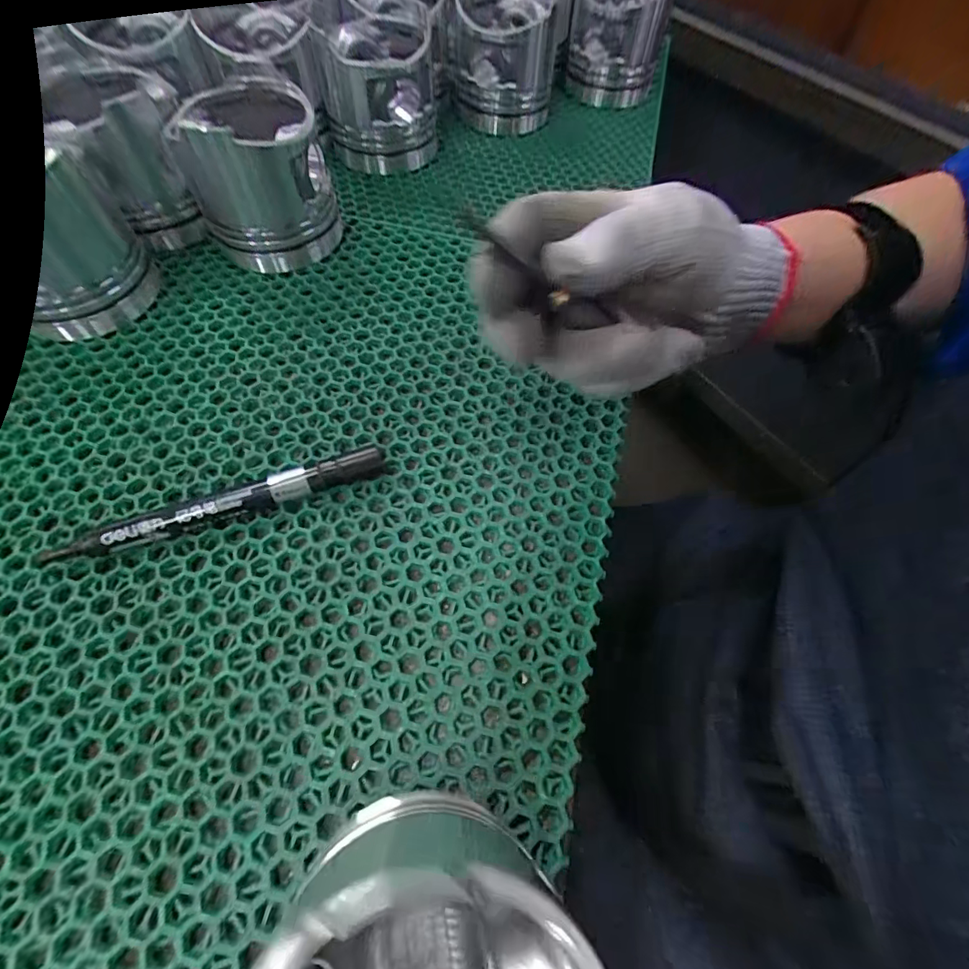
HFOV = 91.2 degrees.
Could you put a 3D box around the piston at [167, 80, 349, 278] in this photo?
[{"bbox_3d":[-0.153,-0.212,0.326,0.086,0.084,0.086,-18,64,-13],"label":"piston"}]

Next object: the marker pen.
[{"bbox_3d":[-0.126,0.011,0.240,0.151,0.018,0.013,-18,64,-13],"label":"marker pen"}]

